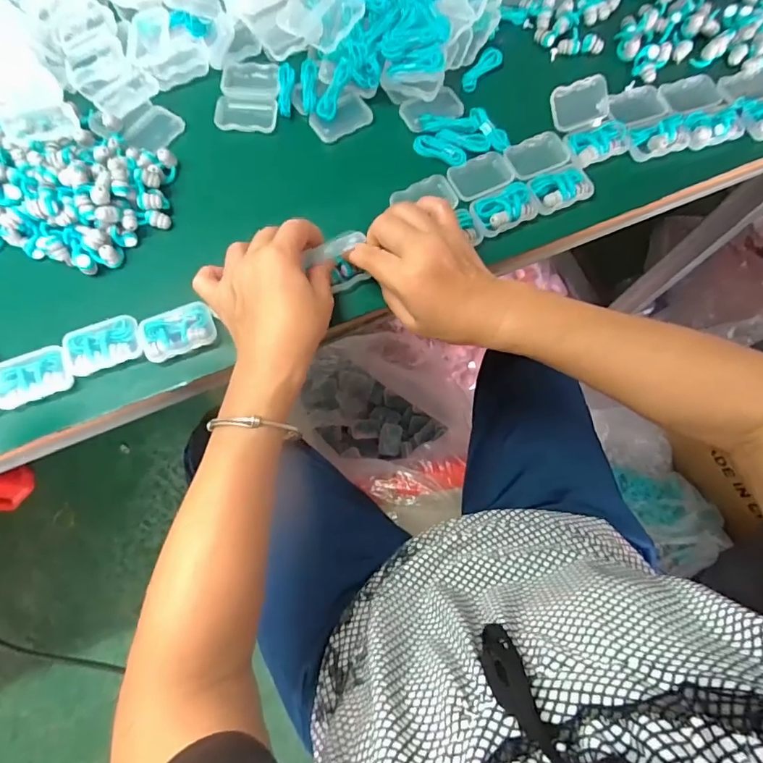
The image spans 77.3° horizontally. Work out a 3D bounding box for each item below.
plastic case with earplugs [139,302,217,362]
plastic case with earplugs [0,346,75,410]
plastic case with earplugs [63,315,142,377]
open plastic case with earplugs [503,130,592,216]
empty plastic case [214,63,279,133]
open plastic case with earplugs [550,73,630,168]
[{"bbox_3d":[-0.159,-0.039,0.376,0.055,0.016,0.035,-23,75,-8],"label":"plastic case with earplugs"},{"bbox_3d":[-0.264,-0.004,0.364,0.055,0.017,0.038,-17,74,-7],"label":"plastic case with earplugs"},{"bbox_3d":[-0.214,-0.027,0.373,0.054,0.017,0.037,-18,74,-7],"label":"plastic case with earplugs"},{"bbox_3d":[0.152,-0.192,0.432,0.057,0.012,0.078,-23,75,-8],"label":"open plastic case with earplugs"},{"bbox_3d":[-0.126,-0.272,0.455,0.056,0.013,0.080,1,73,-1],"label":"empty plastic case"},{"bbox_3d":[0.195,-0.241,0.441,0.059,0.023,0.075,-25,75,-9],"label":"open plastic case with earplugs"}]

